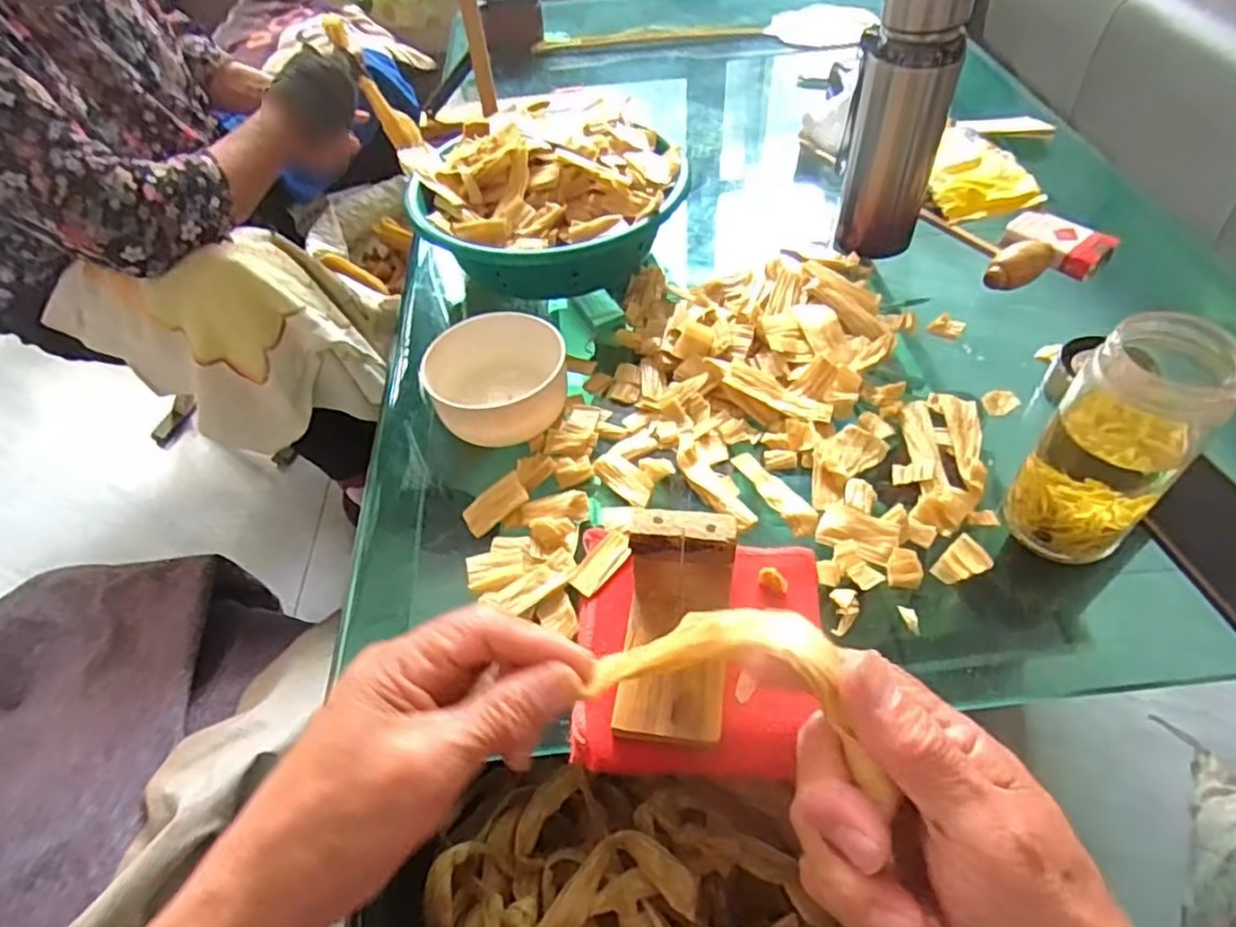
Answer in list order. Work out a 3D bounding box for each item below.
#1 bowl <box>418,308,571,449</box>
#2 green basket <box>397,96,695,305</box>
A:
[{"bbox_3d":[-0.091,-0.066,0.521,0.105,0.050,0.087,-15,52,-6],"label":"bowl"},{"bbox_3d":[-0.068,-0.260,0.650,0.245,0.096,0.235,-3,51,4],"label":"green basket"}]

